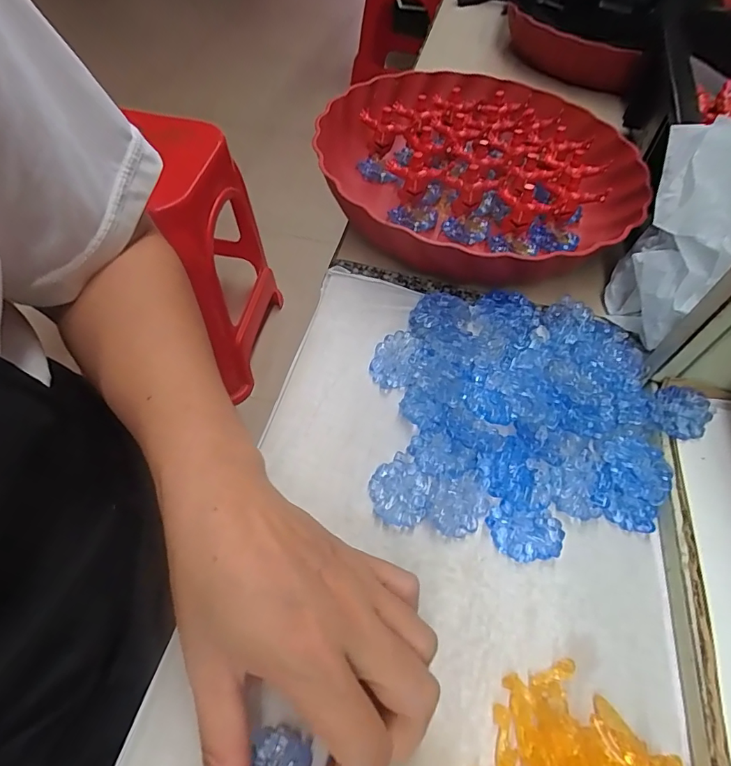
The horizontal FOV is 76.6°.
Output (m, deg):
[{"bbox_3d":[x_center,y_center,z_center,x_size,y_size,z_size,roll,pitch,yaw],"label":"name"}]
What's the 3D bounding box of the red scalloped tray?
[{"bbox_3d":[0.079,-0.164,0.363,0.233,0.047,0.244,-38,66,-26],"label":"red scalloped tray"}]

